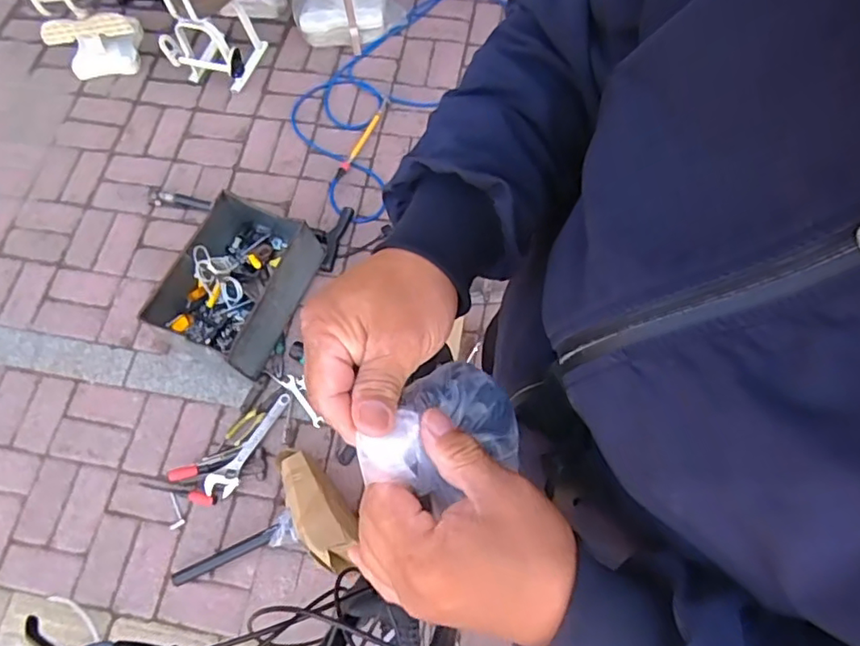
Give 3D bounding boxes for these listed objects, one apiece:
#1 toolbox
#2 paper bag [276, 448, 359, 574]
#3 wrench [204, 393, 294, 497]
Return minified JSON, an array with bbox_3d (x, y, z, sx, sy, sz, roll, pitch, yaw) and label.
[{"bbox_3d":[-0.485,-0.118,1.500,0.305,0.139,0.417,23,69,11],"label":"toolbox"},{"bbox_3d":[-0.253,0.405,1.324,0.125,0.138,0.328,-33,47,-12],"label":"paper bag"},{"bbox_3d":[-0.431,0.291,1.410,0.067,0.020,0.284,30,71,13],"label":"wrench"}]

